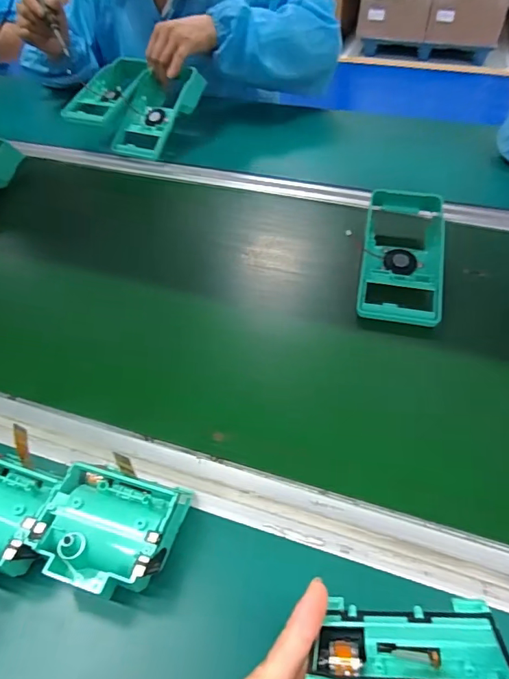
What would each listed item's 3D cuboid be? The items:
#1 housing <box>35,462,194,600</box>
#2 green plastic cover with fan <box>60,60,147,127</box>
[{"bbox_3d":[-0.088,0.120,0.288,0.074,0.043,0.073,13,50,12],"label":"housing"},{"bbox_3d":[-0.229,-0.399,0.723,0.082,0.036,0.199,10,50,10],"label":"green plastic cover with fan"}]

